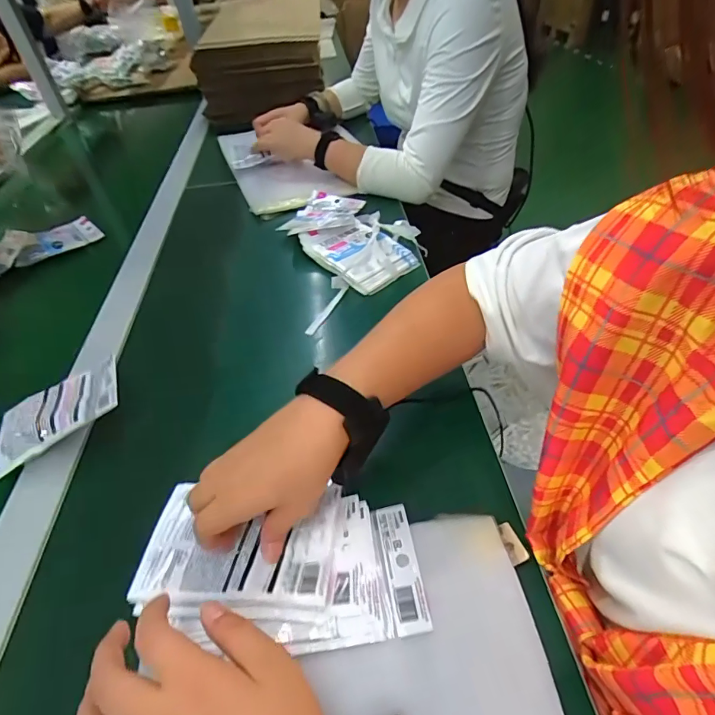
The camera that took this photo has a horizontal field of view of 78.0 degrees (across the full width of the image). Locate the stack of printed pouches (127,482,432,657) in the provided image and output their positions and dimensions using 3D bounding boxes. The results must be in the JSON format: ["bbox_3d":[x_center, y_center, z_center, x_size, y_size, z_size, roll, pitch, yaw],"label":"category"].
[{"bbox_3d":[-0.060,0.153,0.338,0.214,0.025,0.115,-1,46,7],"label":"stack of printed pouches"}]

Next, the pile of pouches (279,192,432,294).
[{"bbox_3d":[-0.020,-0.195,0.682,0.154,0.029,0.263,-25,49,-18],"label":"pile of pouches"}]

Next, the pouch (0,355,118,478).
[{"bbox_3d":[-0.302,0.054,0.443,0.124,0.017,0.085,-27,47,-6],"label":"pouch"}]

